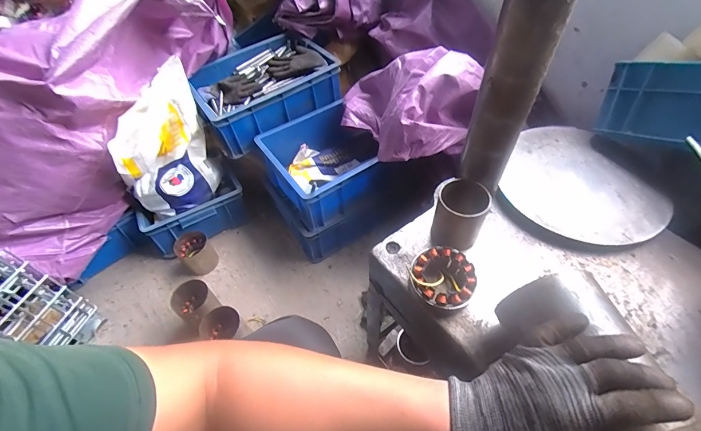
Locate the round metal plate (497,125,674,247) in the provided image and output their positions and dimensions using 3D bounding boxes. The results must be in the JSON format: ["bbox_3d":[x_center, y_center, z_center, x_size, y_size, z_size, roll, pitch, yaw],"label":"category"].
[{"bbox_3d":[0.386,-0.055,0.575,0.233,0.035,0.248,-1,51,2],"label":"round metal plate"}]

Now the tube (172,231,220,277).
[{"bbox_3d":[-0.453,0.115,1.024,0.099,0.093,0.113,-31,56,-20],"label":"tube"}]

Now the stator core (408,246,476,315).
[{"bbox_3d":[0.122,0.092,0.473,0.083,0.050,0.089,12,53,12],"label":"stator core"}]

